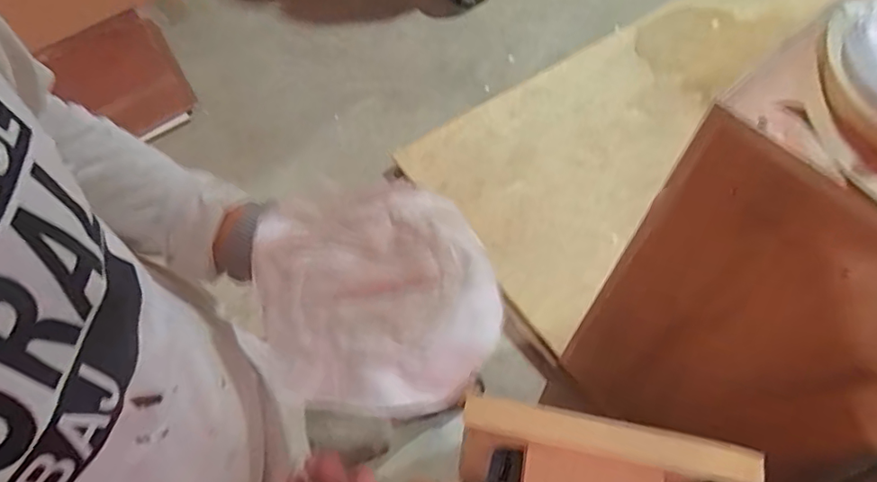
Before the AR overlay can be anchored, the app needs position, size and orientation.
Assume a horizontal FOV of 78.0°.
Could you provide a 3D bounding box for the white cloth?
[{"bbox_3d":[-0.045,0.037,0.388,0.166,0.039,0.158,-9,61,-5],"label":"white cloth"}]

